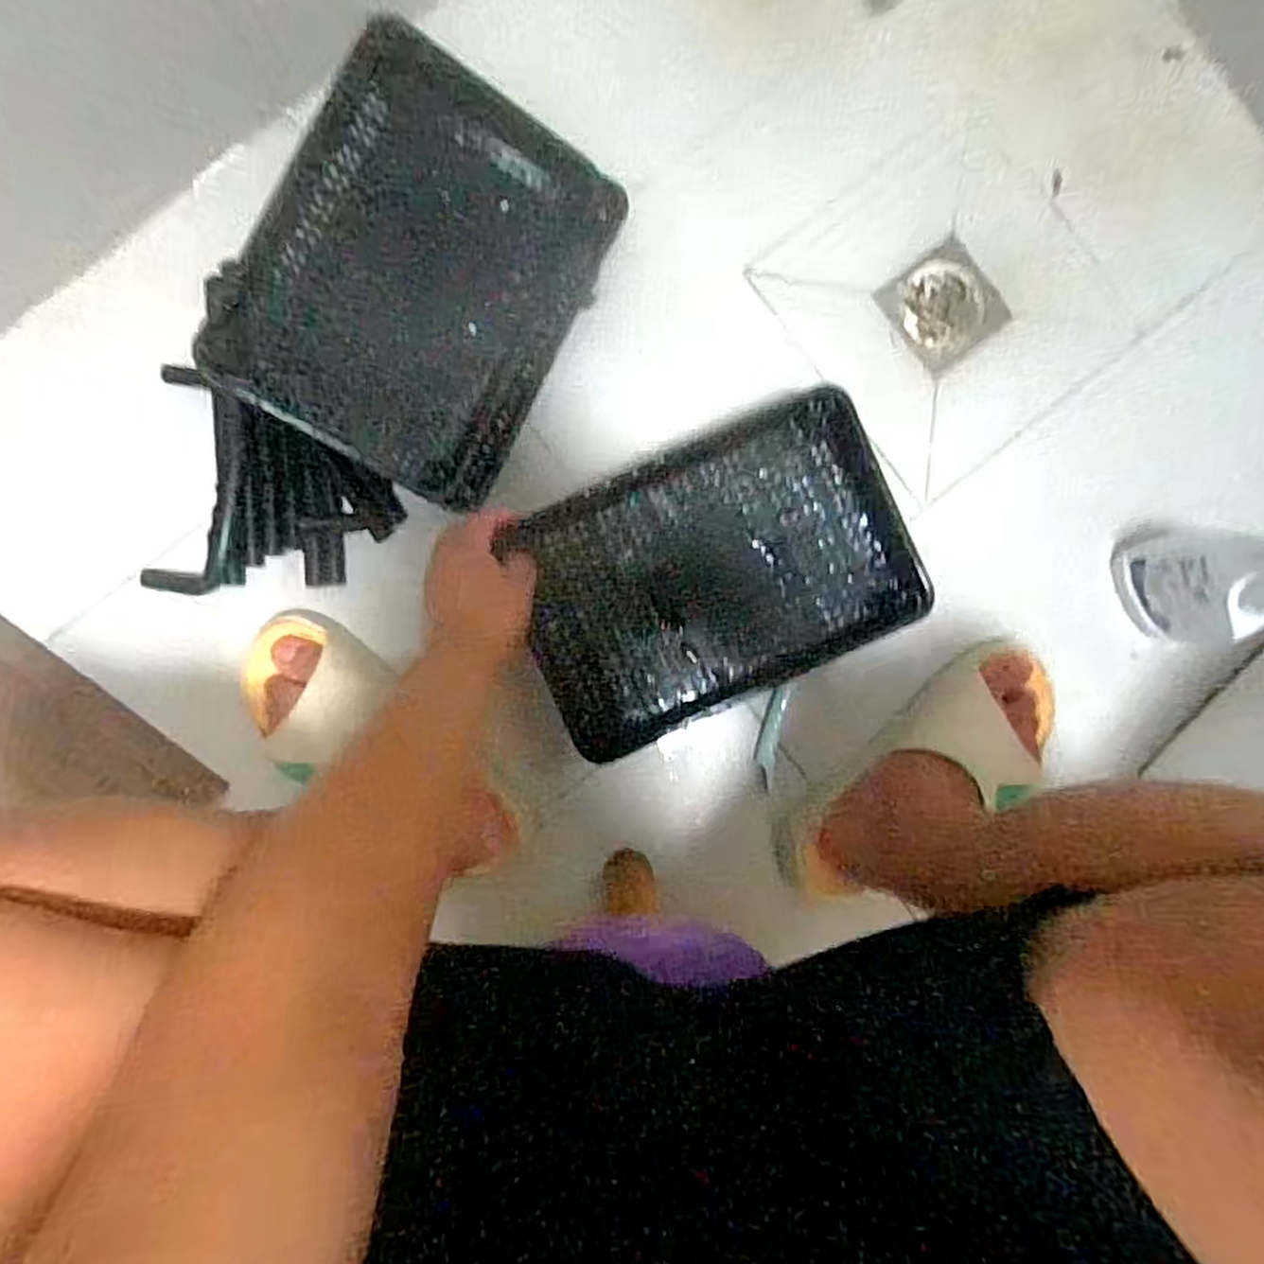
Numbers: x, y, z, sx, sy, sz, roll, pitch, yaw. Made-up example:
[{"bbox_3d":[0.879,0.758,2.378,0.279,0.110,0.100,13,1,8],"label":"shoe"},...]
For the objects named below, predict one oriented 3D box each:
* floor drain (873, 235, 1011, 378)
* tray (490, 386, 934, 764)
[{"bbox_3d":[0.304,-0.317,0.727,0.100,0.010,0.100,-38,93,-2],"label":"floor drain"},{"bbox_3d":[0.071,-0.051,0.652,0.331,0.039,0.223,-24,92,-3],"label":"tray"}]

